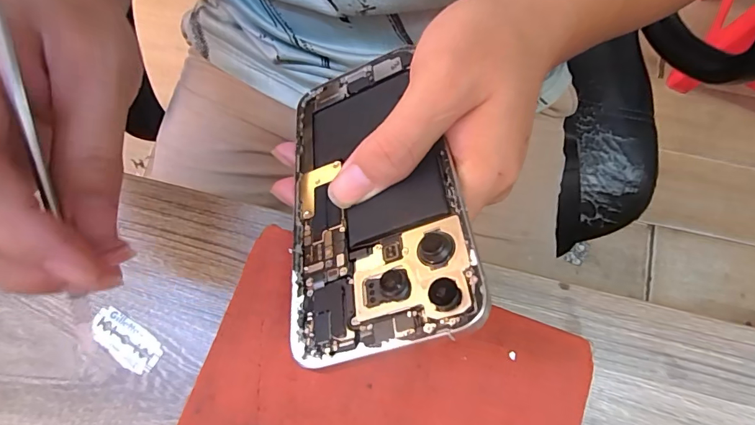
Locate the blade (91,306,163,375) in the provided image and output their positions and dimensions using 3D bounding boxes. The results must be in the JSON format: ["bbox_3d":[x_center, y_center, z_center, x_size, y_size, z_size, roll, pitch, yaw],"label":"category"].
[{"bbox_3d":[-0.135,0.068,0.231,0.041,0.004,0.020,33,79,9],"label":"blade"}]

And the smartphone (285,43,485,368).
[{"bbox_3d":[-0.005,-0.015,0.196,0.075,0.005,0.158,-20,50,17],"label":"smartphone"}]

